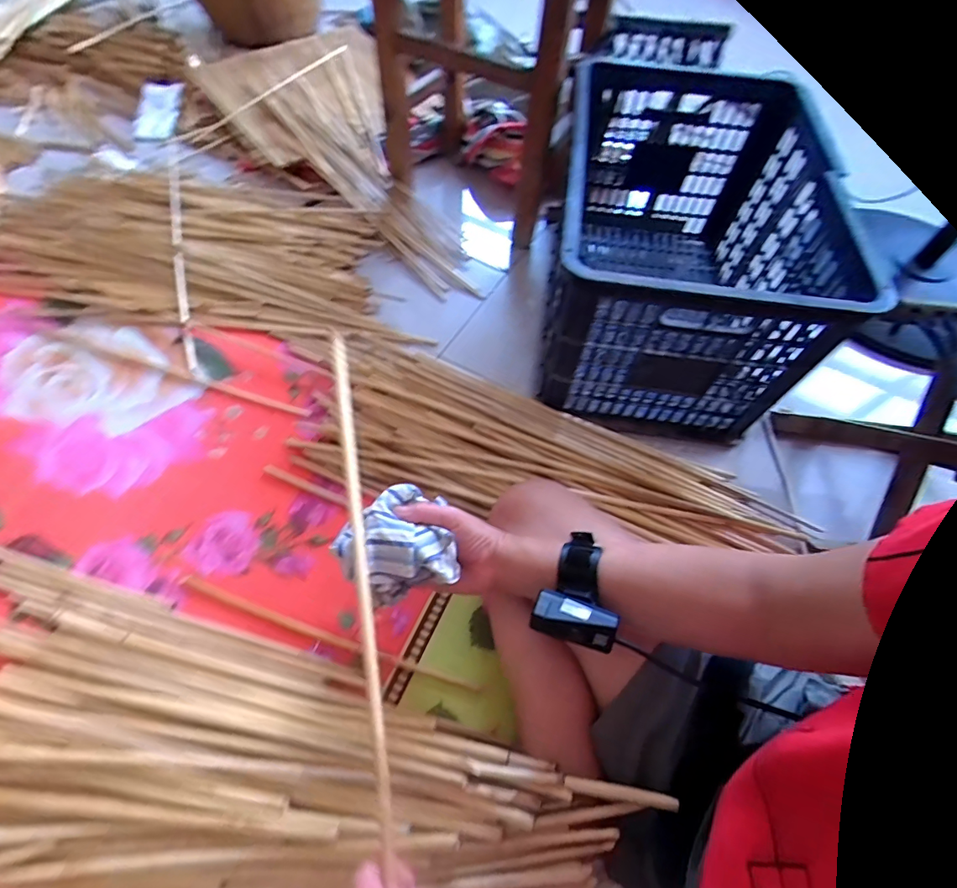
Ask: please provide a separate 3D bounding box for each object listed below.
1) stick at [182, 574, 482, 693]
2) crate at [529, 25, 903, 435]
[{"bbox_3d":[-0.181,0.219,0.549,0.376,0.010,0.014,17,62,9],"label":"stick"},{"bbox_3d":[0.271,-0.311,0.700,0.307,0.298,0.492,7,61,4],"label":"crate"}]

